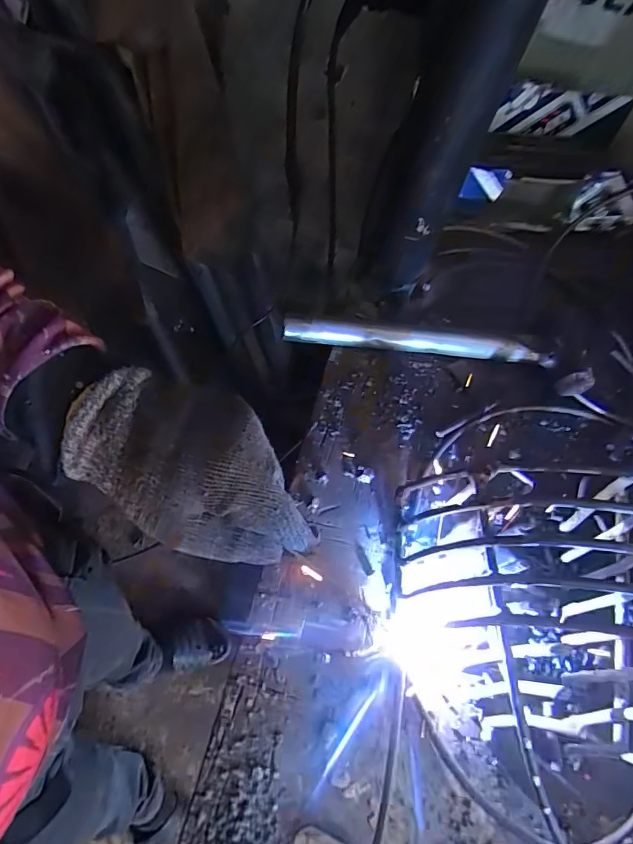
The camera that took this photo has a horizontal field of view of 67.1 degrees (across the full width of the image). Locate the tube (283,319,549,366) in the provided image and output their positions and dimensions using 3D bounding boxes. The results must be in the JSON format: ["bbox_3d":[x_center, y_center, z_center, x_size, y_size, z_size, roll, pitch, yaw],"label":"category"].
[{"bbox_3d":[0.081,-0.065,0.383,0.212,0.020,0.015,7,62,0],"label":"tube"}]

